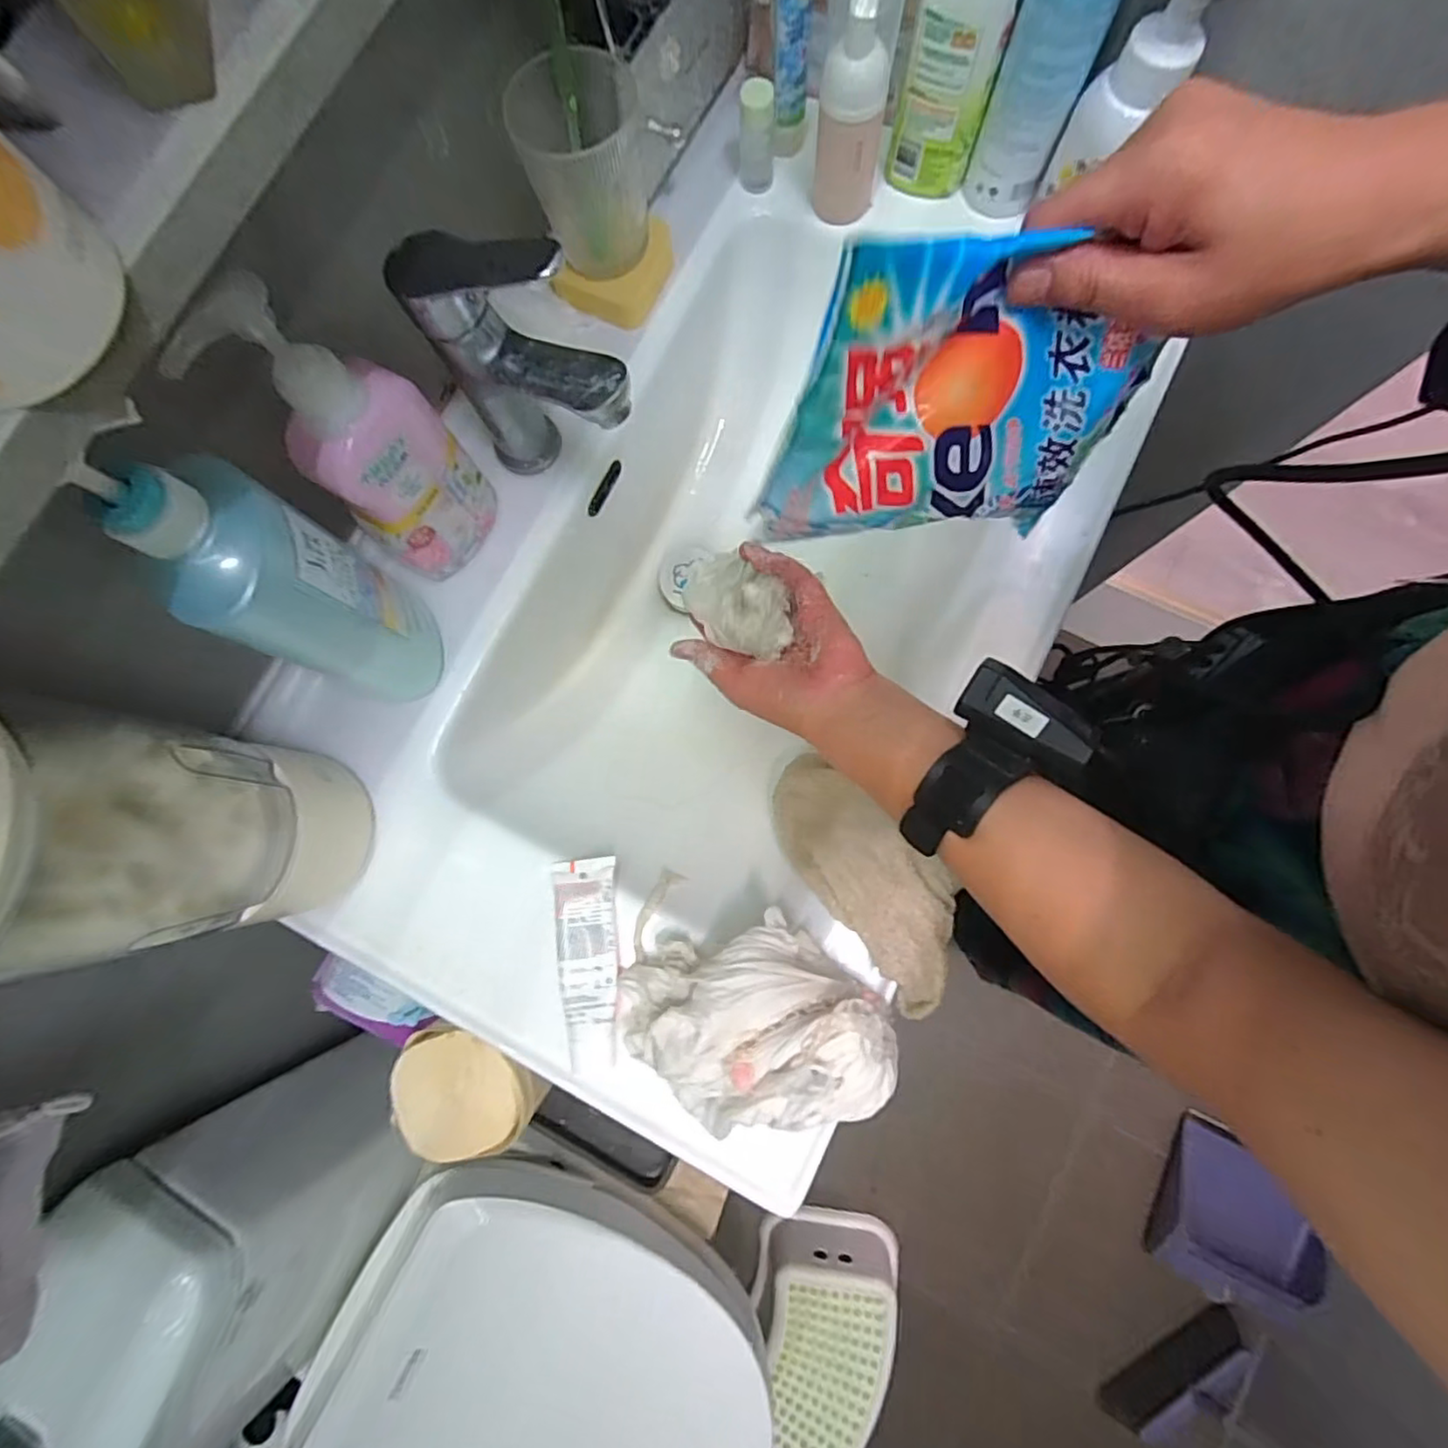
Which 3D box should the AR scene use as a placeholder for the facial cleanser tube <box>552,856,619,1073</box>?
[{"bbox_3d":[-0.094,0.156,0.439,0.042,0.031,0.122,-5,80,-1],"label":"facial cleanser tube"}]

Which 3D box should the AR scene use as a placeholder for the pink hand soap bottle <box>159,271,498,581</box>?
[{"bbox_3d":[-0.212,-0.168,0.391,0.095,0.207,0.058,-40,82,-7],"label":"pink hand soap bottle"}]

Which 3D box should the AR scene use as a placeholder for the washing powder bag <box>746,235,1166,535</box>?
[{"bbox_3d":[0.099,-0.144,0.297,0.161,0.147,0.045,-5,65,-14],"label":"washing powder bag"}]

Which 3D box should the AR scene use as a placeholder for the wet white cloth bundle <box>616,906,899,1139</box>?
[{"bbox_3d":[0.019,0.187,0.392,0.164,0.067,0.120,-18,80,-3],"label":"wet white cloth bundle"}]

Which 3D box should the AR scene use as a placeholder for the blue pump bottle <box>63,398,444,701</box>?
[{"bbox_3d":[-0.242,-0.077,0.370,0.077,0.222,0.071,41,83,7],"label":"blue pump bottle"}]

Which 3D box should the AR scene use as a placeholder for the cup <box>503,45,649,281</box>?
[{"bbox_3d":[-0.096,-0.392,0.451,0.081,0.089,0.080,0,80,0],"label":"cup"}]

